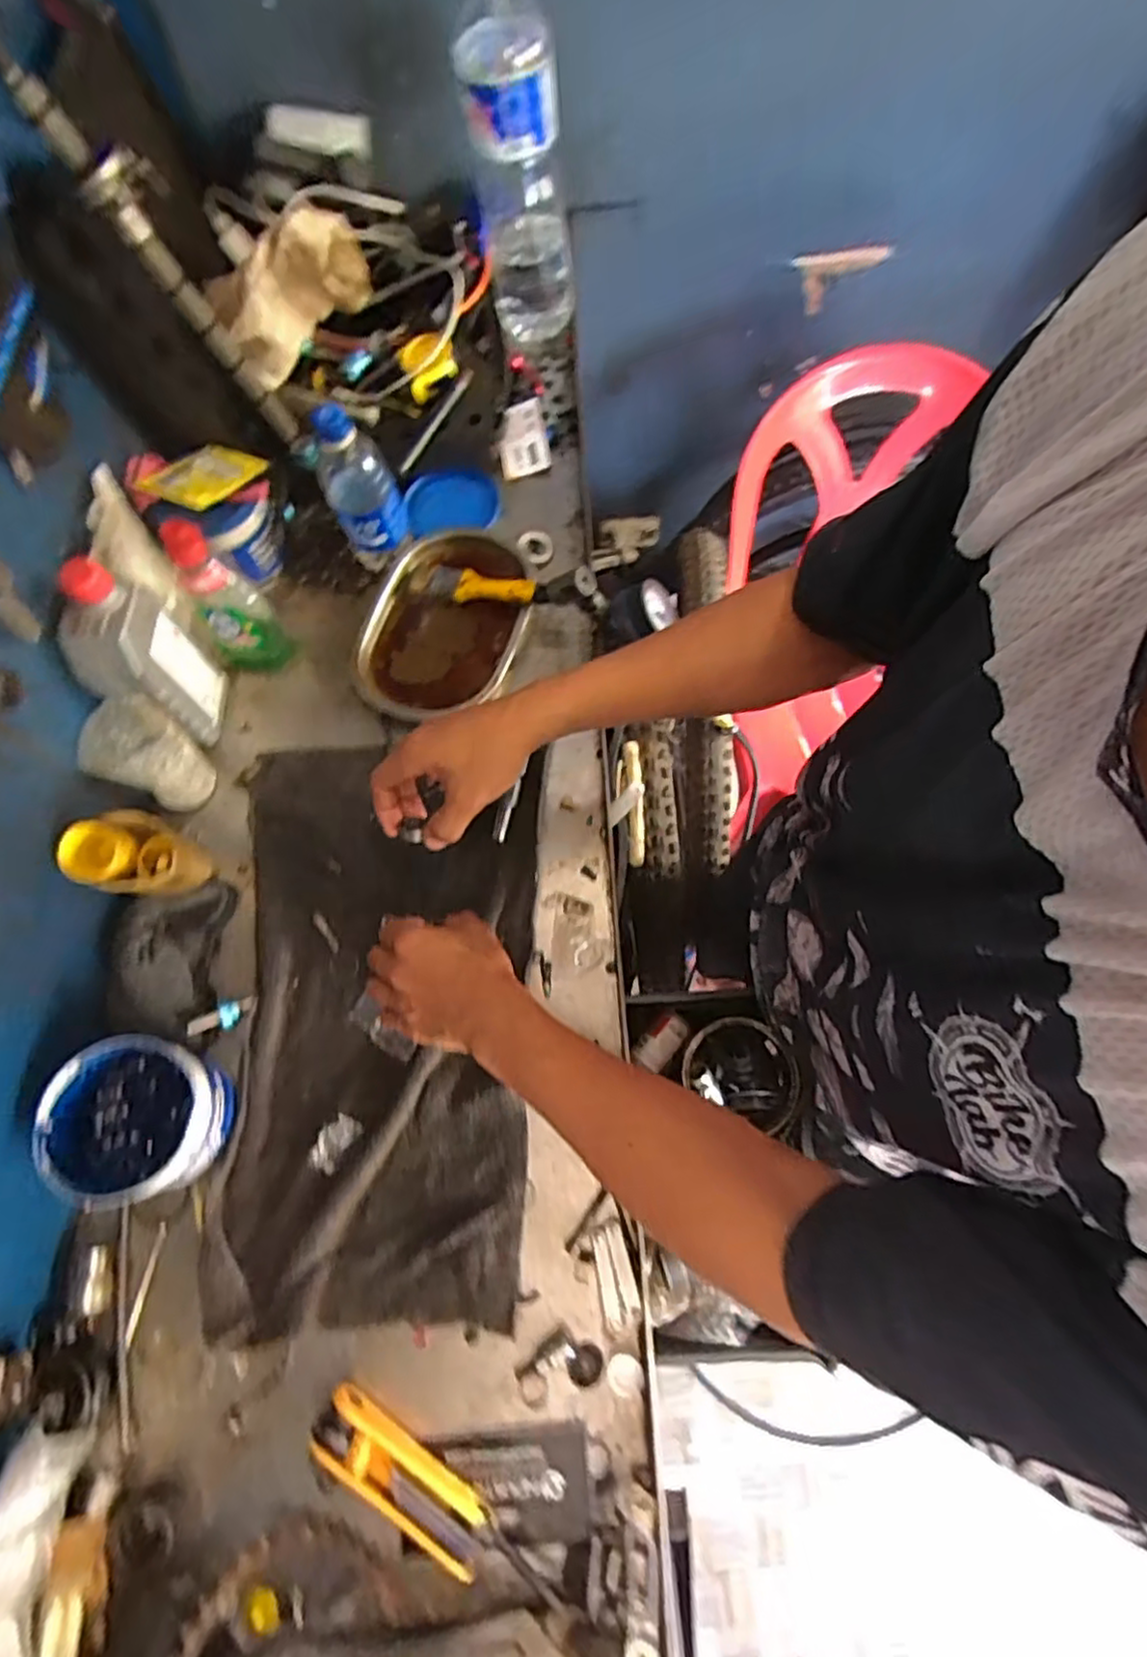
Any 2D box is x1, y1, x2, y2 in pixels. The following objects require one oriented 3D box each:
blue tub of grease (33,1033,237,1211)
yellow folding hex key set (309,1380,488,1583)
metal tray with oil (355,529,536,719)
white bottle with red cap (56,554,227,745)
[{"bbox_3d":[-0.315,0.212,0.501,0.111,0.076,0.111,5,68,-12],"label":"blue tub of grease"},{"bbox_3d":[-0.116,0.433,0.461,0.128,0.025,0.039,30,74,13],"label":"yellow folding hex key set"},{"bbox_3d":[-0.127,-0.210,0.686,0.154,0.029,0.214,14,71,7],"label":"metal tray with oil"},{"bbox_3d":[-0.365,-0.147,0.594,0.054,0.168,0.091,12,71,7],"label":"white bottle with red cap"}]

